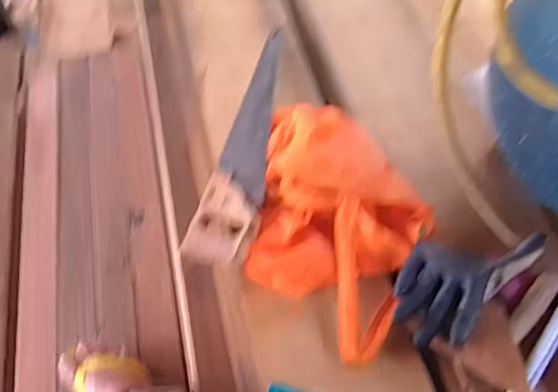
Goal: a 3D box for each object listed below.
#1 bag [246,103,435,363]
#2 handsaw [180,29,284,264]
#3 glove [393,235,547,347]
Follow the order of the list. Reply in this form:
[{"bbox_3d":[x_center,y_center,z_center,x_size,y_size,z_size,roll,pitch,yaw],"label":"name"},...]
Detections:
[{"bbox_3d":[0.081,0.023,0.746,0.220,0.072,0.358,4,54,7],"label":"bag"},{"bbox_3d":[-0.030,-0.101,0.870,0.094,0.022,0.483,-2,48,22],"label":"handsaw"},{"bbox_3d":[0.207,0.090,0.672,0.167,0.058,0.112,-39,60,-22],"label":"glove"}]

